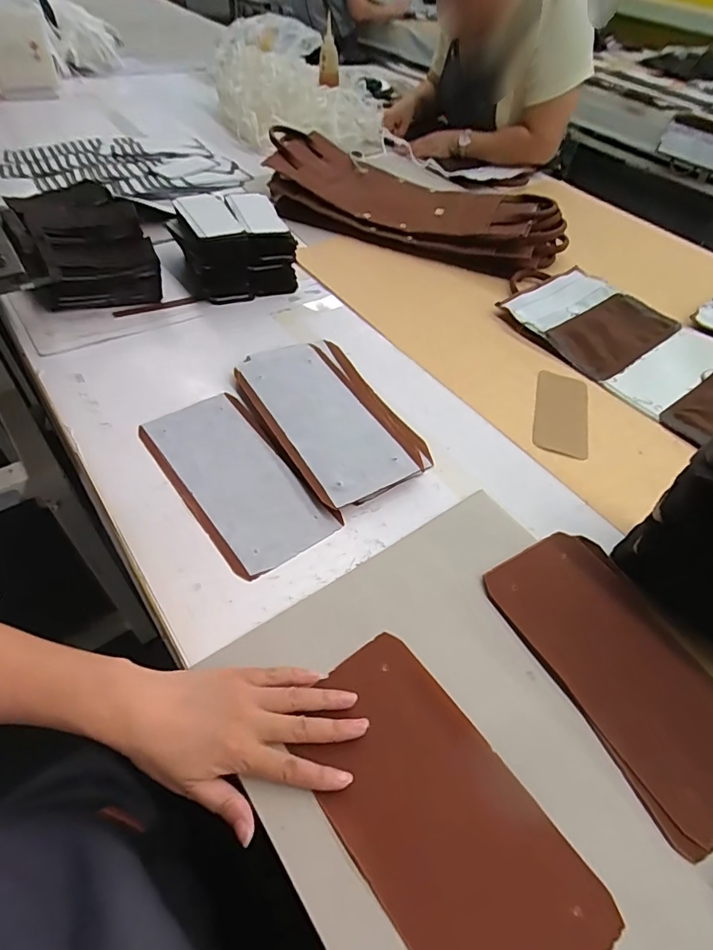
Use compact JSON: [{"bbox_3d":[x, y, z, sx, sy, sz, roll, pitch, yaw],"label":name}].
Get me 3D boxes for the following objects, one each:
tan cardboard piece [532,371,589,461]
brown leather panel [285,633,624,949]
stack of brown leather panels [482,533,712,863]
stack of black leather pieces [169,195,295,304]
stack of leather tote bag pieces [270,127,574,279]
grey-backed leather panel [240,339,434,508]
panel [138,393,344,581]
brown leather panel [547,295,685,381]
[{"bbox_3d":[0.287,-0.090,0.673,0.071,0.006,0.167,16,50,7],"label":"tan cardboard piece"},{"bbox_3d":[0.060,0.249,0.357,0.128,0.007,0.247,-28,58,-27],"label":"brown leather panel"},{"bbox_3d":[0.250,0.174,0.449,0.143,0.014,0.260,-20,55,-22],"label":"stack of brown leather panels"},{"bbox_3d":[-0.202,-0.374,0.789,0.166,0.101,0.165,-17,54,-20],"label":"stack of black leather pieces"},{"bbox_3d":[0.110,-0.551,0.969,0.608,0.080,0.244,18,50,9],"label":"stack of leather tote bag pieces"},{"bbox_3d":[-0.031,-0.079,0.611,0.160,0.025,0.266,-24,56,-24],"label":"grey-backed leather panel"},{"bbox_3d":[-0.138,-0.001,0.547,0.123,0.007,0.250,-29,59,-27],"label":"panel"},{"bbox_3d":[0.430,-0.237,0.805,0.264,0.015,0.123,-29,59,-27],"label":"brown leather panel"}]

